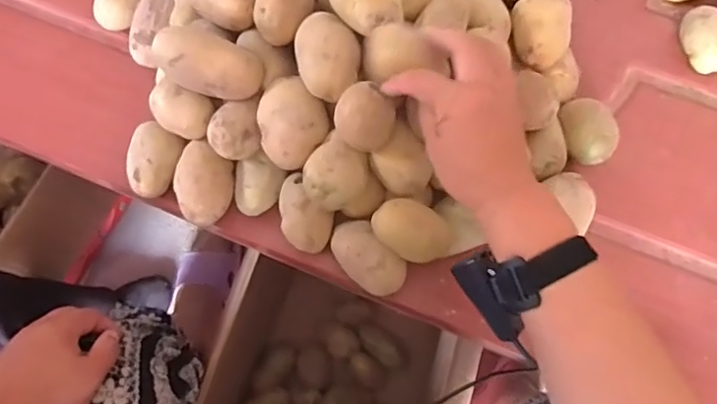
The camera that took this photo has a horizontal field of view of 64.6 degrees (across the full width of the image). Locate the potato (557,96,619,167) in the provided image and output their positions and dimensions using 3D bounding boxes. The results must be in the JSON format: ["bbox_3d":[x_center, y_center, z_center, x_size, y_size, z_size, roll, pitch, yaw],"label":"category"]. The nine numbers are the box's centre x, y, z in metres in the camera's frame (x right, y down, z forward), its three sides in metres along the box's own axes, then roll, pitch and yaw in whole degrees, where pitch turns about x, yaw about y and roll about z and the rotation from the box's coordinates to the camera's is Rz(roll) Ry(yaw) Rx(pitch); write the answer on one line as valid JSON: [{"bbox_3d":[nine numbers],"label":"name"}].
[{"bbox_3d":[0.232,-0.070,0.581,0.048,0.045,0.068,-17,72,-5],"label":"potato"}]

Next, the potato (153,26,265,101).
[{"bbox_3d":[-0.139,-0.125,0.521,0.094,0.059,0.046,8,72,4],"label":"potato"}]

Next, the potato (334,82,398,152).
[{"bbox_3d":[0.005,-0.071,0.497,0.047,0.054,0.047,0,71,1],"label":"potato"}]

